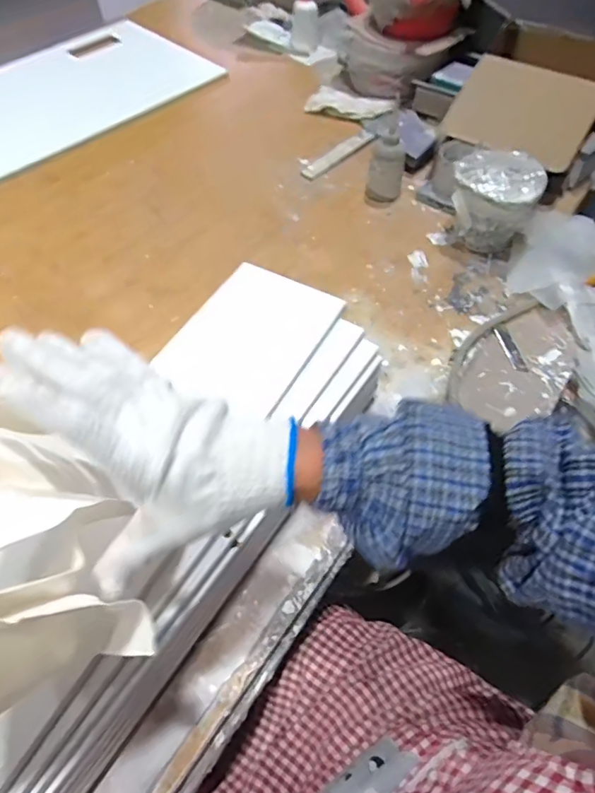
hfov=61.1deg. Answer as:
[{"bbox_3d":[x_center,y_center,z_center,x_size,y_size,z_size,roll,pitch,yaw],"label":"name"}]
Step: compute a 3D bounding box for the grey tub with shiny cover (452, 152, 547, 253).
[{"bbox_3d":[0.311,-0.309,0.816,0.130,0.121,0.142,31,60,18],"label":"grey tub with shiny cover"}]

